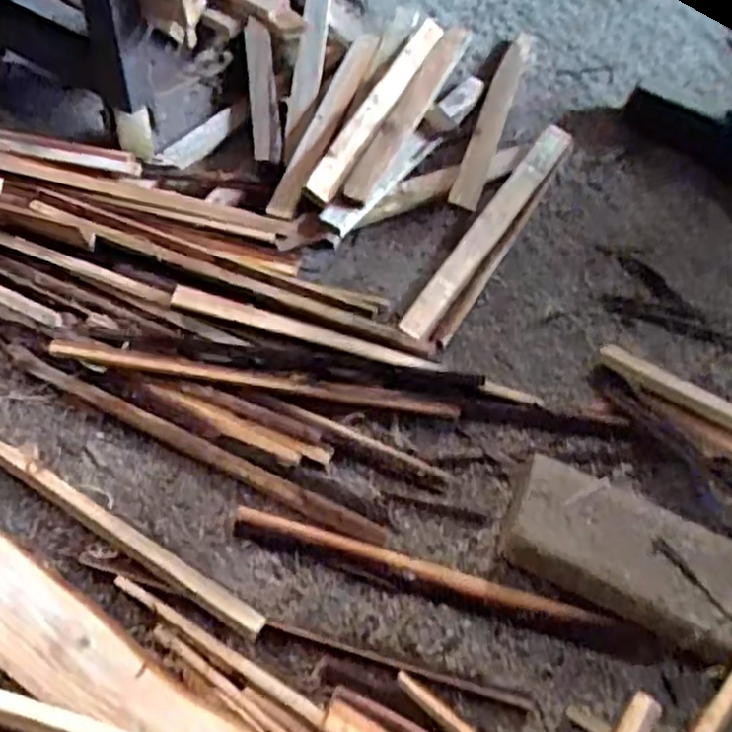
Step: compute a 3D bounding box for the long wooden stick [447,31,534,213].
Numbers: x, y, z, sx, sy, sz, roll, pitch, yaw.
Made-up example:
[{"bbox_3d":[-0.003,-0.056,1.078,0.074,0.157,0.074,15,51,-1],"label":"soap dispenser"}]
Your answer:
[{"bbox_3d":[0.205,-0.409,1.184,0.054,0.033,0.436,20,60,3],"label":"long wooden stick"}]

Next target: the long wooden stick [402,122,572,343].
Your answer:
[{"bbox_3d":[0.182,-0.207,1.056,0.046,0.036,0.468,32,61,10],"label":"long wooden stick"}]

